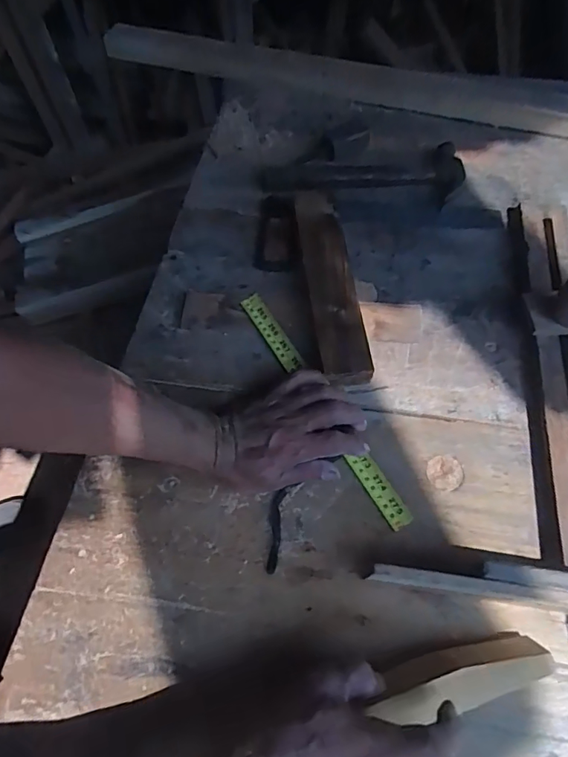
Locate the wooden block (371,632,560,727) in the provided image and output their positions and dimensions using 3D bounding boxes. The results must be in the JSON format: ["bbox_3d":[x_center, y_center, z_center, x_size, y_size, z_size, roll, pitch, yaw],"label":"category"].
[{"bbox_3d":[0.131,0.225,0.359,0.139,0.033,0.037,-8,62,-13],"label":"wooden block"}]

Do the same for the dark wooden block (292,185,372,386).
[{"bbox_3d":[0.050,-0.110,0.537,0.055,0.042,0.251,-8,62,-3],"label":"dark wooden block"}]

